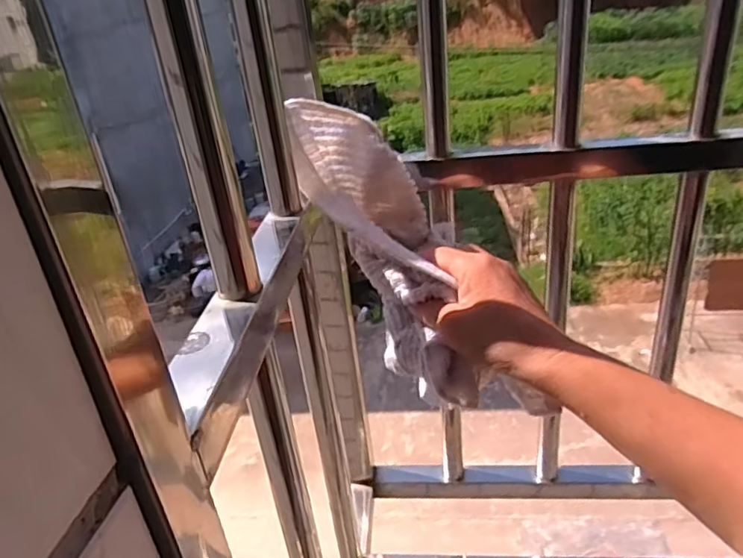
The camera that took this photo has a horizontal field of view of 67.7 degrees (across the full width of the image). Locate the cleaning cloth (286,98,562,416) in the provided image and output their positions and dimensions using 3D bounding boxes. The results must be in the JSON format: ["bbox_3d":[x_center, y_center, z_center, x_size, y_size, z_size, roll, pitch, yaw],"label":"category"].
[{"bbox_3d":[0.024,-0.008,0.401,0.095,0.252,0.075,-27,0,-35],"label":"cleaning cloth"}]

